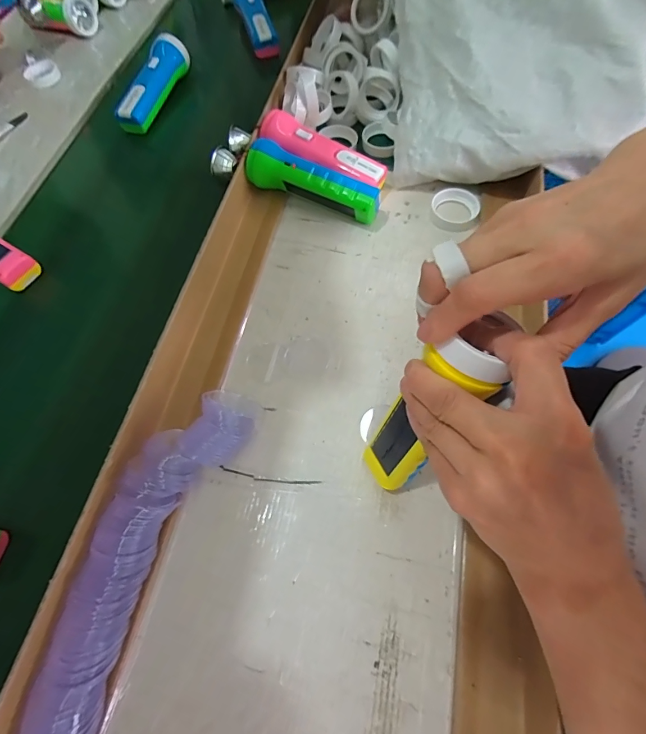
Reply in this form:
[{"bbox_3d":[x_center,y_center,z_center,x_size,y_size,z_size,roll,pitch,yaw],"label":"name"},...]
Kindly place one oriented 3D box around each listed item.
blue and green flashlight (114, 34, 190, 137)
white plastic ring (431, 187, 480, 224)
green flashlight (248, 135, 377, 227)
[{"bbox_3d":[-0.252,-0.423,0.570,0.046,0.046,0.156,14,66,10],"label":"blue and green flashlight"},{"bbox_3d":[0.154,-0.187,0.448,0.053,0.018,0.047,26,69,15],"label":"white plastic ring"},{"bbox_3d":[-0.009,-0.214,0.448,0.162,0.051,0.048,22,68,12],"label":"green flashlight"}]

